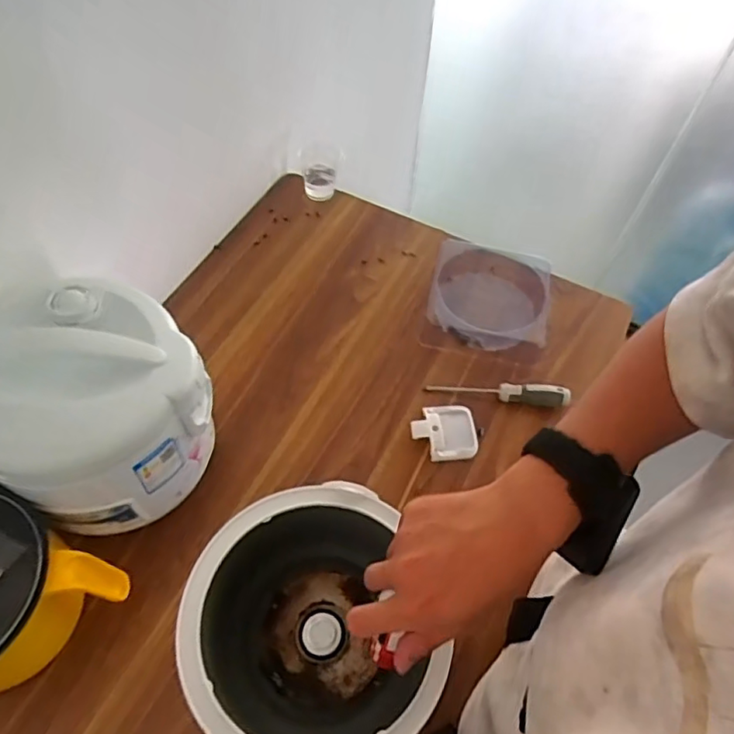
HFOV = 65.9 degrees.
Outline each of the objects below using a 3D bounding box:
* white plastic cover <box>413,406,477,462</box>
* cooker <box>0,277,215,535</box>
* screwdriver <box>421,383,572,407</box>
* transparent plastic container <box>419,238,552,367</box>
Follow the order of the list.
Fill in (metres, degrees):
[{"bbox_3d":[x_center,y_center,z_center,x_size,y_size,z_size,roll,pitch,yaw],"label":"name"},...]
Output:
[{"bbox_3d":[0.096,0.082,0.711,0.078,0.019,0.078,1,55,-10],"label":"white plastic cover"},{"bbox_3d":[-0.272,0.037,0.565,0.191,0.191,0.202,1,57,-2],"label":"cooker"},{"bbox_3d":[0.170,0.032,0.739,0.181,0.029,0.024,8,57,2],"label":"screwdriver"},{"bbox_3d":[0.178,-0.099,0.818,0.175,0.047,0.180,15,58,7],"label":"transparent plastic container"}]

